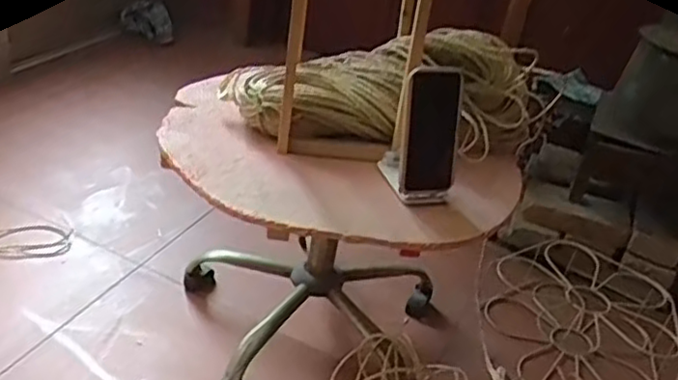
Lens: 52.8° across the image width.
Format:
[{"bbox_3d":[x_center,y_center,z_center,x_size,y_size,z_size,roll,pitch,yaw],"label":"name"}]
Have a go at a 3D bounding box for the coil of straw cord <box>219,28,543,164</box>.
[{"bbox_3d":[0.072,-0.156,1.014,0.493,0.155,0.160,11,32,1],"label":"coil of straw cord"}]

